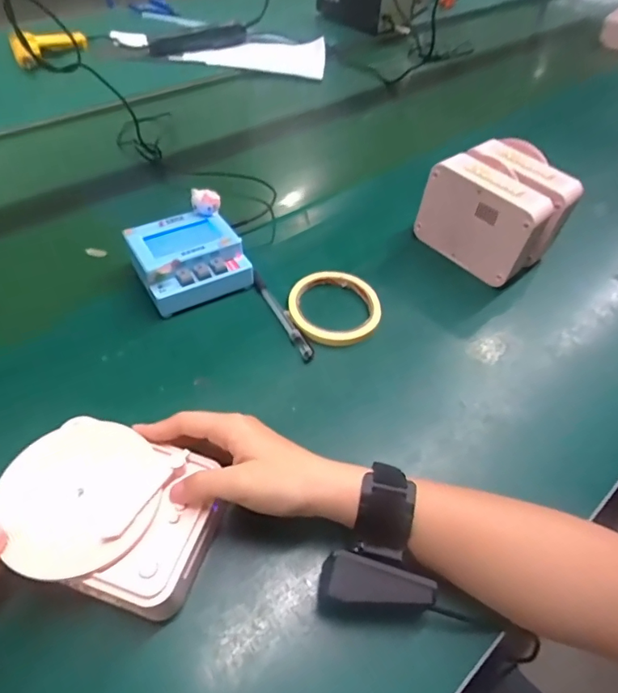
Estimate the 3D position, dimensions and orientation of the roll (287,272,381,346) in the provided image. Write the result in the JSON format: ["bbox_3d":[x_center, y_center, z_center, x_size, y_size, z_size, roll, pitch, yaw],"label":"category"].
[{"bbox_3d":[0.026,-0.041,0.480,0.091,0.011,0.092,2,50,-2],"label":"roll"}]

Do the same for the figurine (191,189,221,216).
[{"bbox_3d":[-0.108,-0.151,0.497,0.029,0.023,0.014,0,50,-3],"label":"figurine"}]

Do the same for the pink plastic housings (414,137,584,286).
[{"bbox_3d":[0.211,-0.153,0.531,0.115,0.097,0.126,-30,57,-25],"label":"pink plastic housings"}]

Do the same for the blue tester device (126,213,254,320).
[{"bbox_3d":[-0.124,-0.089,0.488,0.105,0.047,0.098,-23,55,-21],"label":"blue tester device"}]

